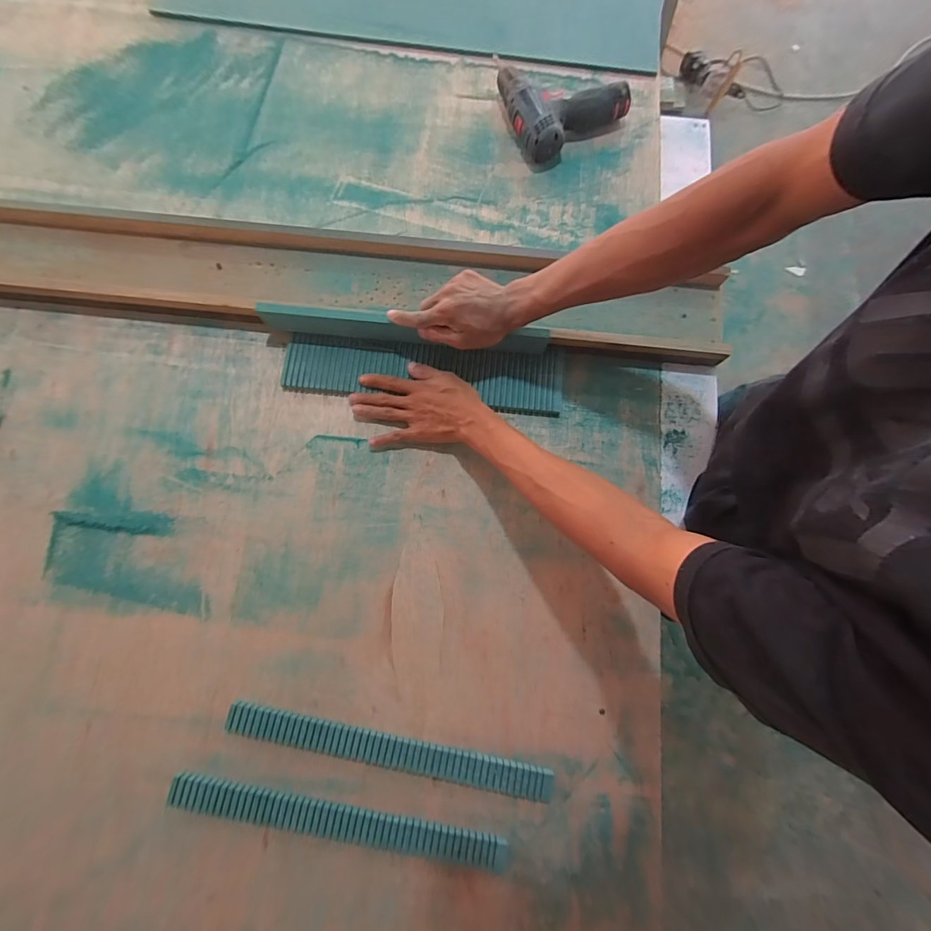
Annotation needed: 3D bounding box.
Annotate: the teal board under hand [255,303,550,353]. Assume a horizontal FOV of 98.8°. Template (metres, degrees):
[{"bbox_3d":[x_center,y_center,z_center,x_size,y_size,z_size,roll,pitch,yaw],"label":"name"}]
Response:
[{"bbox_3d":[-0.088,-0.192,0.560,0.405,0.061,0.023,6,79,0],"label":"teal board under hand"}]

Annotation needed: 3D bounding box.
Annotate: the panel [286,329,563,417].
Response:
[{"bbox_3d":[-0.060,-0.133,0.576,0.394,0.018,0.087,5,79,0],"label":"panel"}]

